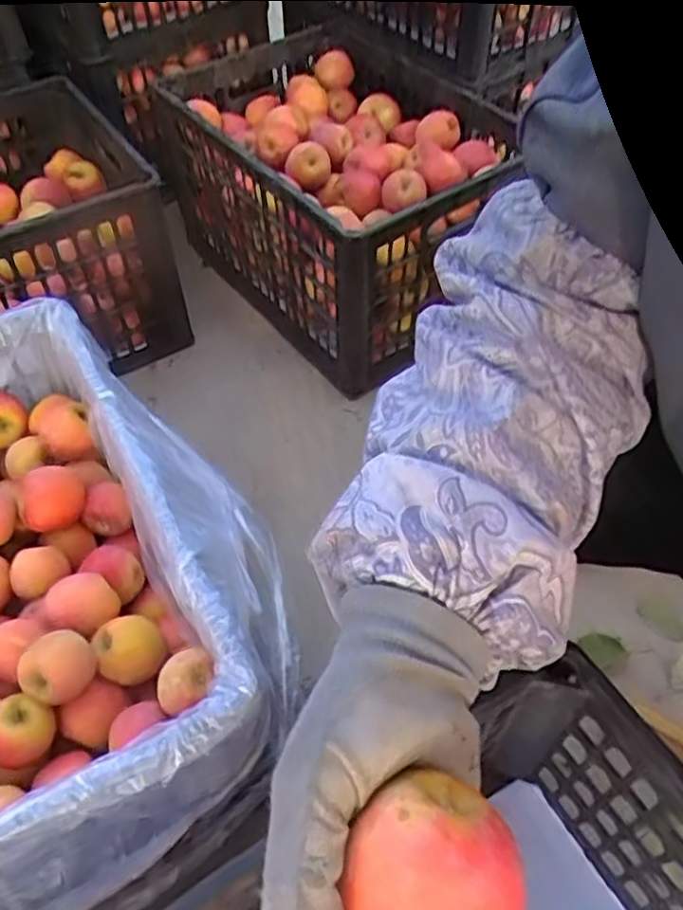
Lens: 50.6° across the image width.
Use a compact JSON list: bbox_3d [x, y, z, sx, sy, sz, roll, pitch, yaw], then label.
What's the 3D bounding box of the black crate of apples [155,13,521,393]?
[{"bbox_3d":[0.000,-0.389,1.078,0.364,0.251,0.496,-32,56,-22],"label":"black crate of apples"}]

